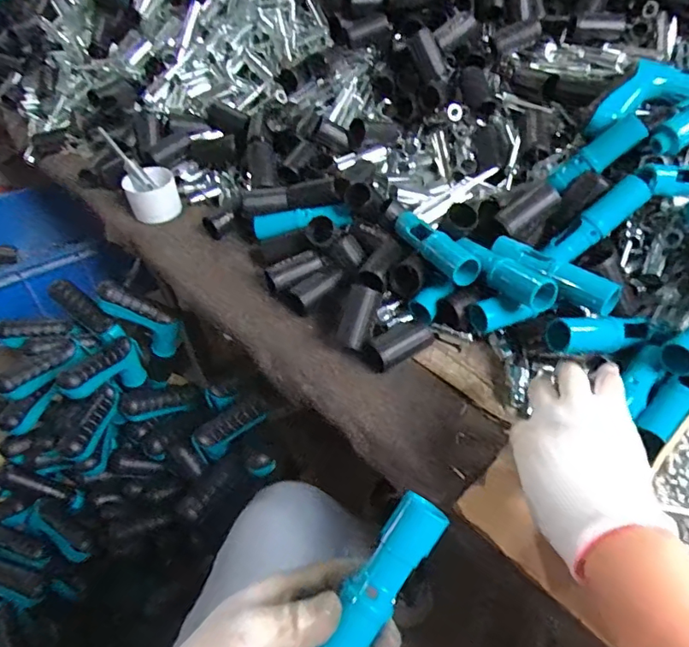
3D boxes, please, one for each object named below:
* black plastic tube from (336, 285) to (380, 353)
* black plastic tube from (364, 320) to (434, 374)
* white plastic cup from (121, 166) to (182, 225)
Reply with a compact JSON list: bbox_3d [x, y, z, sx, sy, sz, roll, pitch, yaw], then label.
[{"bbox_3d":[0.015,-0.006,0.523,0.032,0.023,0.063,17,89,18],"label":"black plastic tube"},{"bbox_3d":[0.055,0.024,0.516,0.066,0.031,0.034,-24,51,-17],"label":"black plastic tube"},{"bbox_3d":[-0.257,-0.171,0.694,0.066,0.054,0.063,-2,48,2],"label":"white plastic cup"}]

